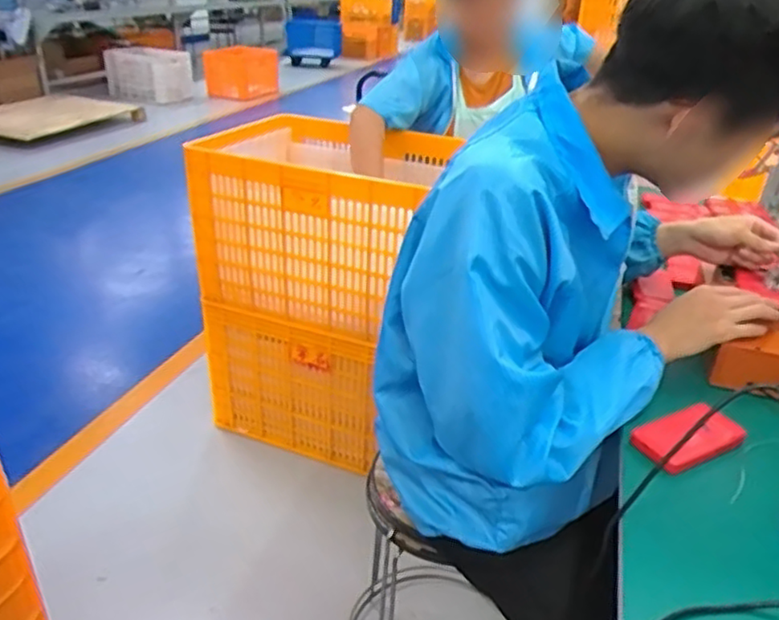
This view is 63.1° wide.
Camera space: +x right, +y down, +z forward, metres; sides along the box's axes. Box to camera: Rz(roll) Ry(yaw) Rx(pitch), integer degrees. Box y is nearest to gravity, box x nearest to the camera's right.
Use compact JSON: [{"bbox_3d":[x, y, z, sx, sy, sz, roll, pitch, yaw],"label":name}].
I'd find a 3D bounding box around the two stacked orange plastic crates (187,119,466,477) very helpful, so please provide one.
[{"bbox_3d":[-0.168,-0.059,1.699,0.482,0.766,0.524,15,31,21],"label":"two stacked orange plastic crates"}]

